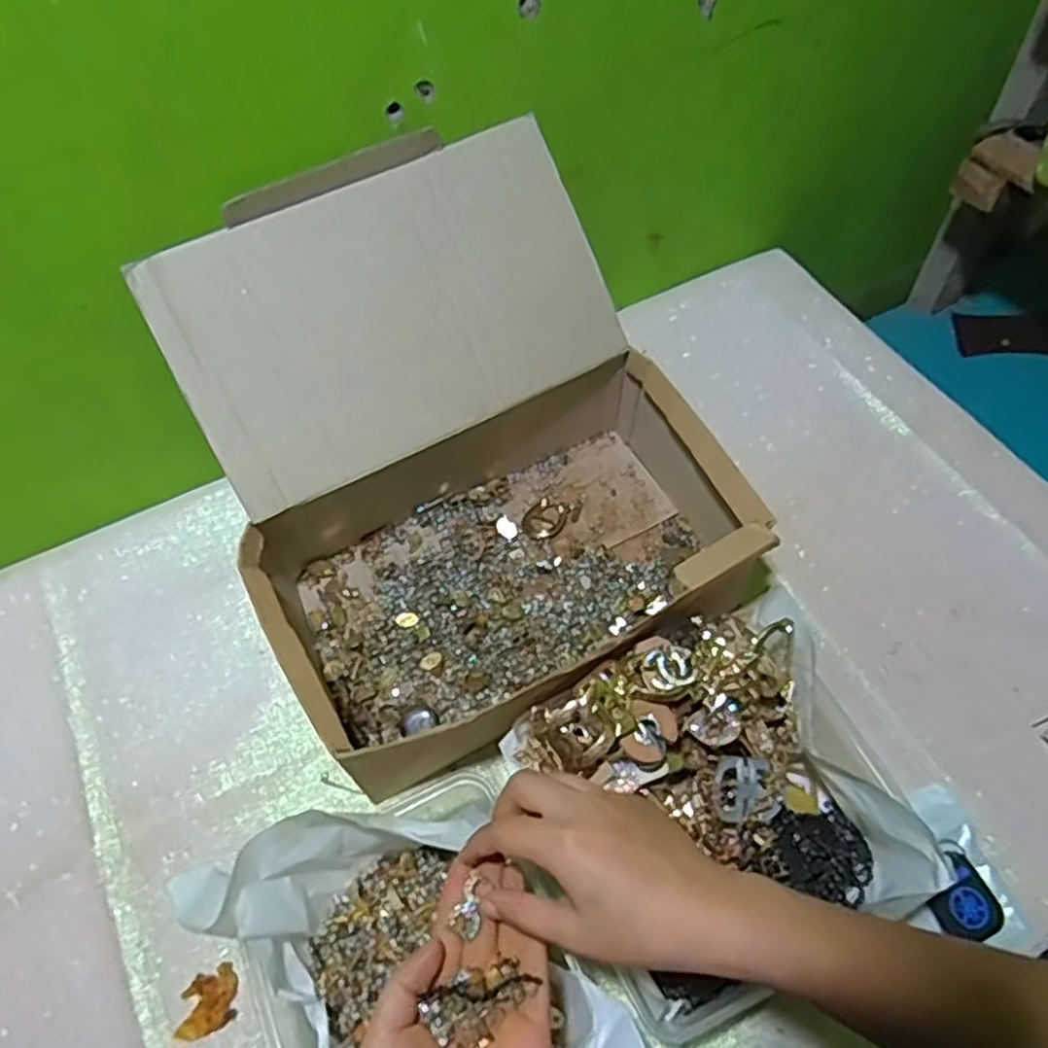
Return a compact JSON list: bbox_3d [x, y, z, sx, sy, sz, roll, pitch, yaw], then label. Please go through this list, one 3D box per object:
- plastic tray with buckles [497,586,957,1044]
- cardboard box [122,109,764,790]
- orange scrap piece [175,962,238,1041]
[{"bbox_3d":[0.116,0.174,0.474,0.200,0.089,0.198,-23,60,-11],"label":"plastic tray with buckles"},{"bbox_3d":[-0.045,-0.054,0.548,0.328,0.226,0.353,-26,61,-12],"label":"cardboard box"},{"bbox_3d":[-0.196,0.297,0.470,0.038,0.004,0.033,-21,60,-10],"label":"orange scrap piece"}]

